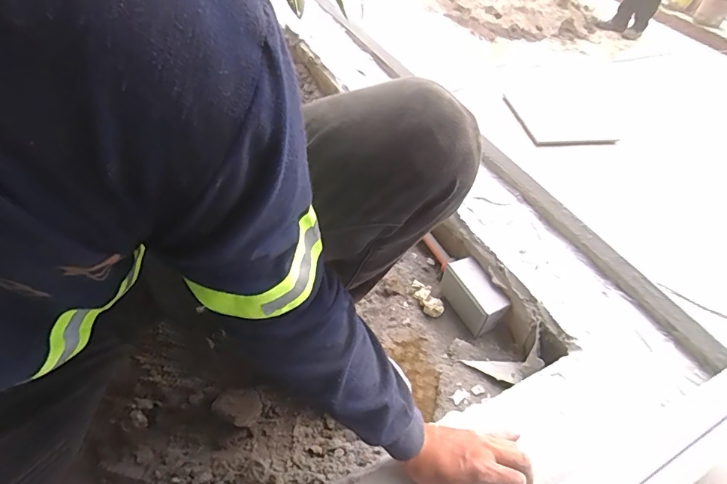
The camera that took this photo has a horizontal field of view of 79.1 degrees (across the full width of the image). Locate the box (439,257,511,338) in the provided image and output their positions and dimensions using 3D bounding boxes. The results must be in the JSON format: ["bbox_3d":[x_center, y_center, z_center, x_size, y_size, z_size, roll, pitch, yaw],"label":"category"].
[{"bbox_3d":[0.190,0.094,0.779,0.060,0.070,0.130,-18,52,-22],"label":"box"}]

